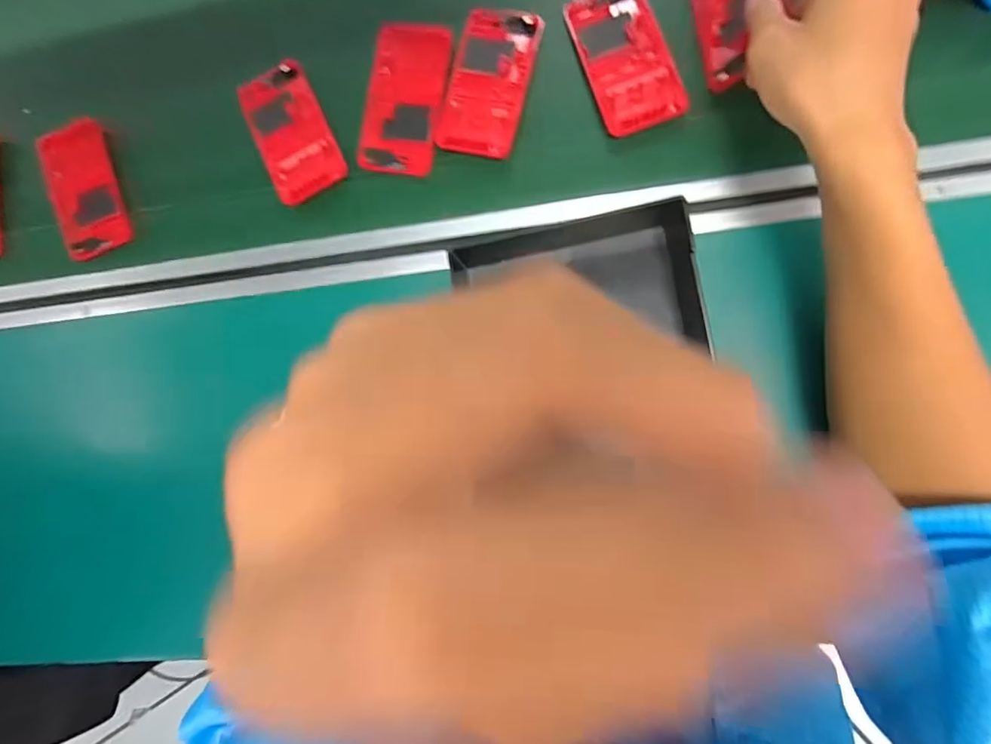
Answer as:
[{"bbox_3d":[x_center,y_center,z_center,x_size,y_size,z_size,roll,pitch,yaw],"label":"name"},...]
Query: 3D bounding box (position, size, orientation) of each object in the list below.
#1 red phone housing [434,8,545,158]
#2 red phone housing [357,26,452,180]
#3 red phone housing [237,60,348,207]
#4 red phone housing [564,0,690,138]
[{"bbox_3d":[-0.005,-0.236,0.392,0.065,0.009,0.122,13,87,9],"label":"red phone housing"},{"bbox_3d":[-0.075,-0.227,0.404,0.066,0.012,0.125,11,87,9],"label":"red phone housing"},{"bbox_3d":[-0.173,-0.203,0.415,0.060,0.015,0.118,-26,82,6],"label":"red phone housing"},{"bbox_3d":[0.100,-0.246,0.377,0.064,0.006,0.123,-18,83,7],"label":"red phone housing"}]

